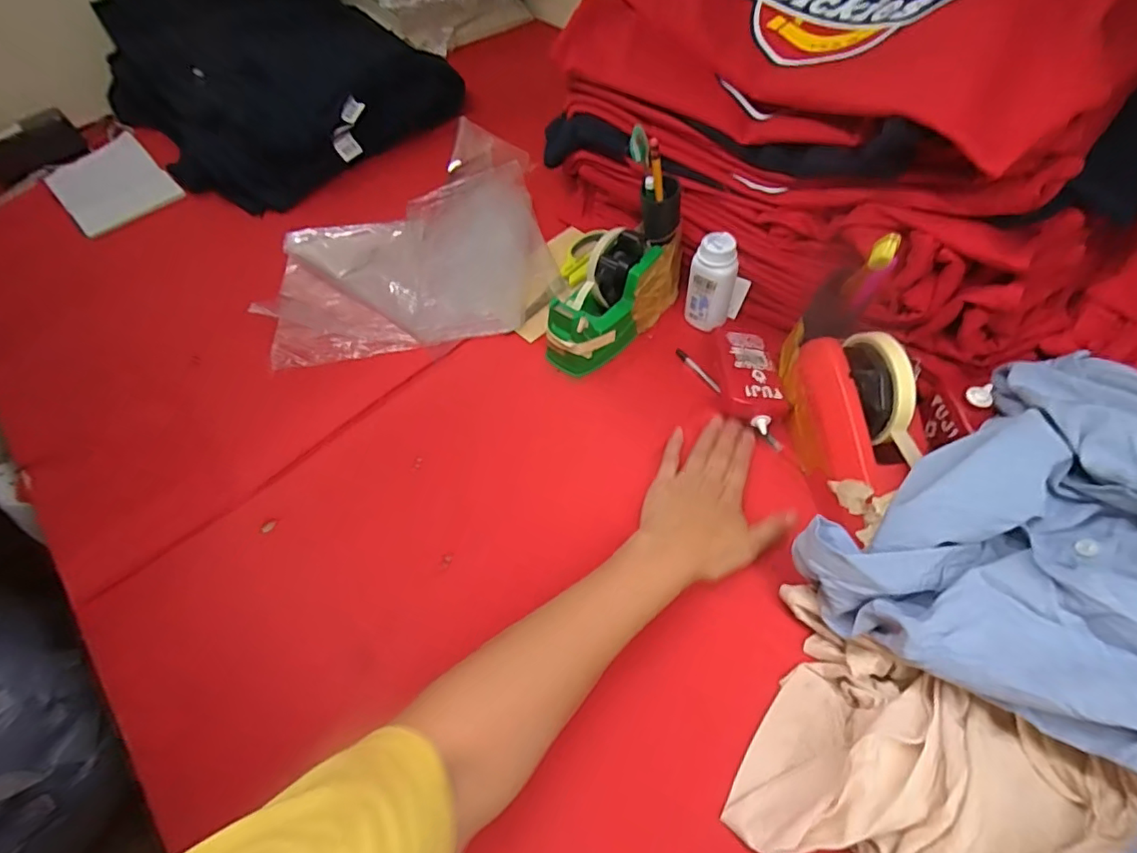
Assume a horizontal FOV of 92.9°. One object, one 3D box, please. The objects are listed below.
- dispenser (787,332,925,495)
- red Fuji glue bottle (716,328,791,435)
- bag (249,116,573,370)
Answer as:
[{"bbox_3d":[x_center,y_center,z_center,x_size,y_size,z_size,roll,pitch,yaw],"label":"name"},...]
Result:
[{"bbox_3d":[0.228,-0.014,0.438,0.052,0.112,0.140,-3,54,-2],"label":"dispenser"},{"bbox_3d":[0.171,-0.041,0.508,0.060,0.029,0.109,5,54,4],"label":"red Fuji glue bottle"},{"bbox_3d":[-0.203,-0.247,0.681,0.328,0.045,0.393,-12,55,-8],"label":"bag"}]

